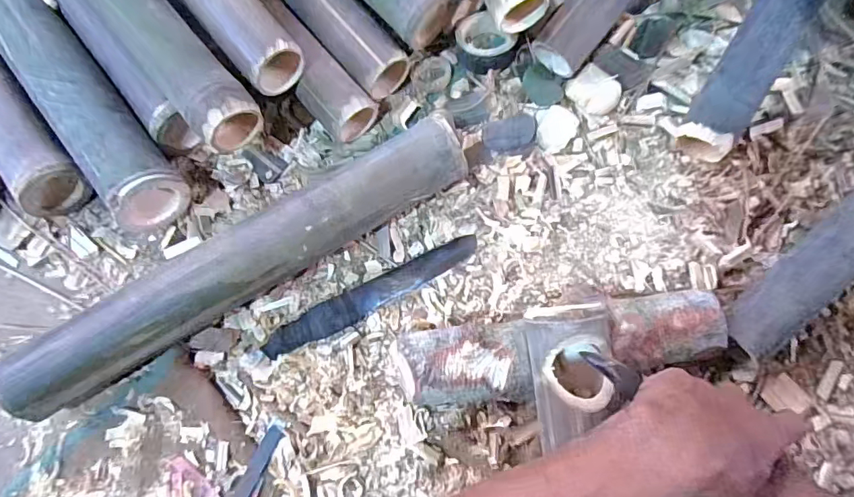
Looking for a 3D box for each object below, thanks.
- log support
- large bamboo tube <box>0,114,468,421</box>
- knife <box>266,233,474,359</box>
[{"bbox_3d":[0.133,0.106,0.509,0.320,0.060,0.080,-9,76,-2],"label":"log support"},{"bbox_3d":[-0.187,0.015,0.525,0.513,0.081,0.075,-31,78,-7],"label":"large bamboo tube"},{"bbox_3d":[-0.058,0.051,0.555,0.254,0.033,0.036,-28,79,-5],"label":"knife"}]

